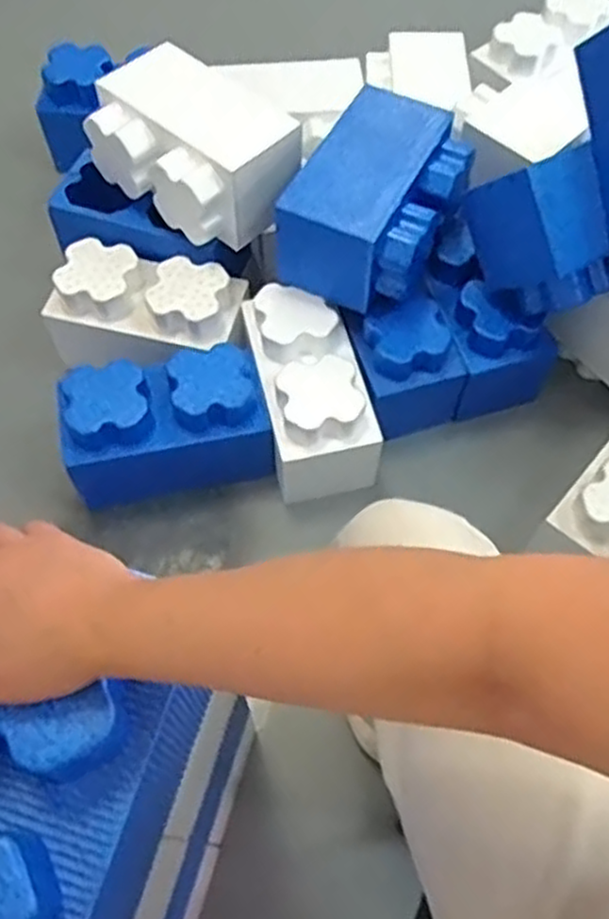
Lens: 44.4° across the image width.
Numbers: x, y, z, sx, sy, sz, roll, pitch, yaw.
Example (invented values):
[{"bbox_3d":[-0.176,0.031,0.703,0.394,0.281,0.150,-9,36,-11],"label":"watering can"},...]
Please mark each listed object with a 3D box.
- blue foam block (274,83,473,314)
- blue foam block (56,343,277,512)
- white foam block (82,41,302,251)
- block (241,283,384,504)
[{"bbox_3d":[0.112,-0.377,1.115,0.203,0.154,0.292,24,64,12],"label":"blue foam block"},{"bbox_3d":[-0.202,-0.050,1.127,0.291,0.182,0.143,-8,62,-5],"label":"blue foam block"},{"bbox_3d":[-0.166,-0.475,1.147,0.308,0.132,0.188,36,67,17],"label":"white foam block"},{"bbox_3d":[0.008,-0.105,1.156,0.145,0.198,0.268,-14,63,-8],"label":"block"}]

